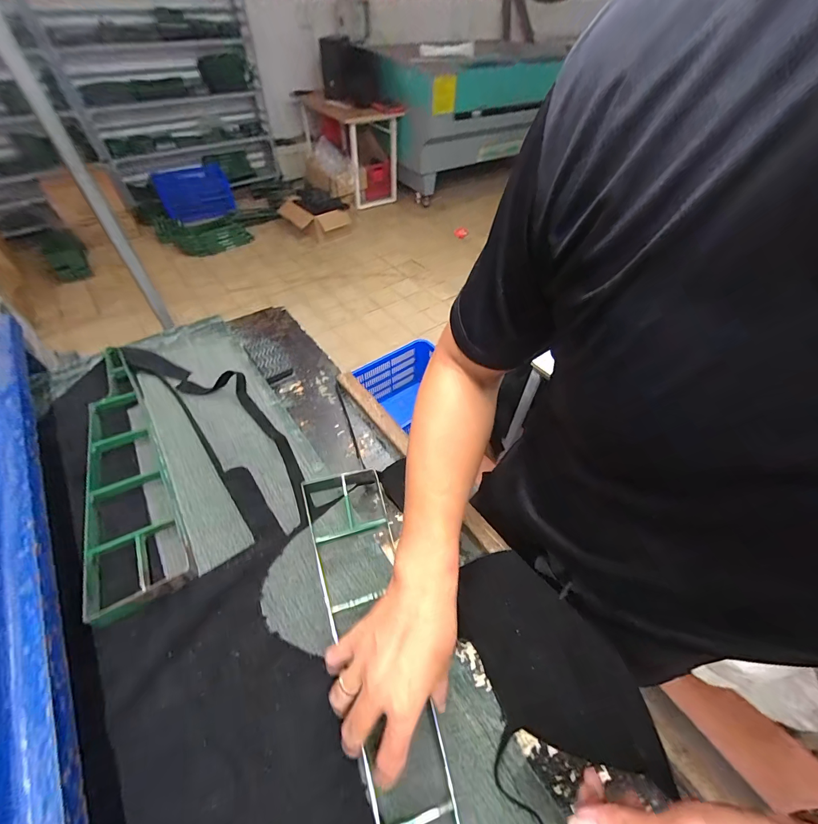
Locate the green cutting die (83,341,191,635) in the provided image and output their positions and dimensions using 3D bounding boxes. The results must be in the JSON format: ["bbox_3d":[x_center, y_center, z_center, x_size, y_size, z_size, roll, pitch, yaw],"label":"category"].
[{"bbox_3d":[-0.425,0.063,0.524,0.103,0.034,0.469,-26,55,-23],"label":"green cutting die"}]

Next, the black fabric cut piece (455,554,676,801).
[{"bbox_3d":[0.158,0.283,0.417,0.135,0.026,0.247,-22,53,-20],"label":"black fabric cut piece"}]

